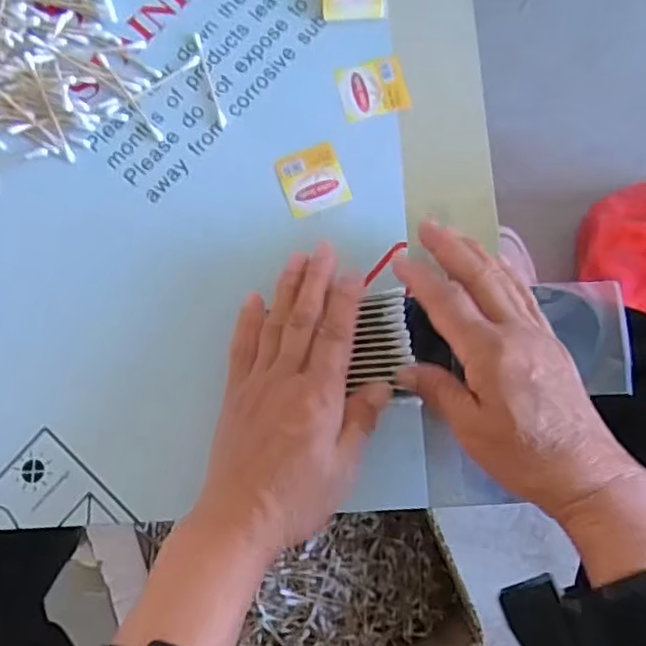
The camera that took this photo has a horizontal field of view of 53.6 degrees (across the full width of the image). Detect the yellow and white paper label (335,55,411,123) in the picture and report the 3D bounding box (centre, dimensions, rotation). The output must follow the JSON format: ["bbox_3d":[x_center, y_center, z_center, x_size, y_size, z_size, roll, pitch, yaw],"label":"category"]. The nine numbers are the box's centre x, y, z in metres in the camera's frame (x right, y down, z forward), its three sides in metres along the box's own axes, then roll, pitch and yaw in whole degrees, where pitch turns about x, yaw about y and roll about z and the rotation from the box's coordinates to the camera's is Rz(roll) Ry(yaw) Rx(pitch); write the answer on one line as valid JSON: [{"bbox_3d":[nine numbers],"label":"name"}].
[{"bbox_3d":[0.034,-0.156,0.423,0.044,0.004,0.039,-13,78,1],"label":"yellow and white paper label"}]

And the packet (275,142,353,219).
[{"bbox_3d":[-0.007,-0.093,0.415,0.040,0.004,0.042,-19,78,0],"label":"packet"}]

